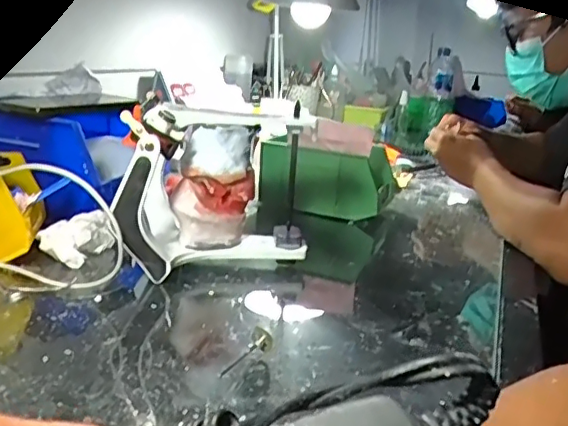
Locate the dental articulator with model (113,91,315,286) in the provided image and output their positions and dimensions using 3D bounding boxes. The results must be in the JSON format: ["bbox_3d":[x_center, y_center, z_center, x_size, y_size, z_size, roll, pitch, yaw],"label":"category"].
[{"bbox_3d":[-0.058,-0.018,0.536,0.161,0.151,0.141,4,16,-2],"label":"dental articulator with model"}]

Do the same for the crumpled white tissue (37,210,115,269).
[{"bbox_3d":[-0.196,0.025,0.548,0.066,0.041,0.044,-1,17,-18],"label":"crumpled white tissue"}]

